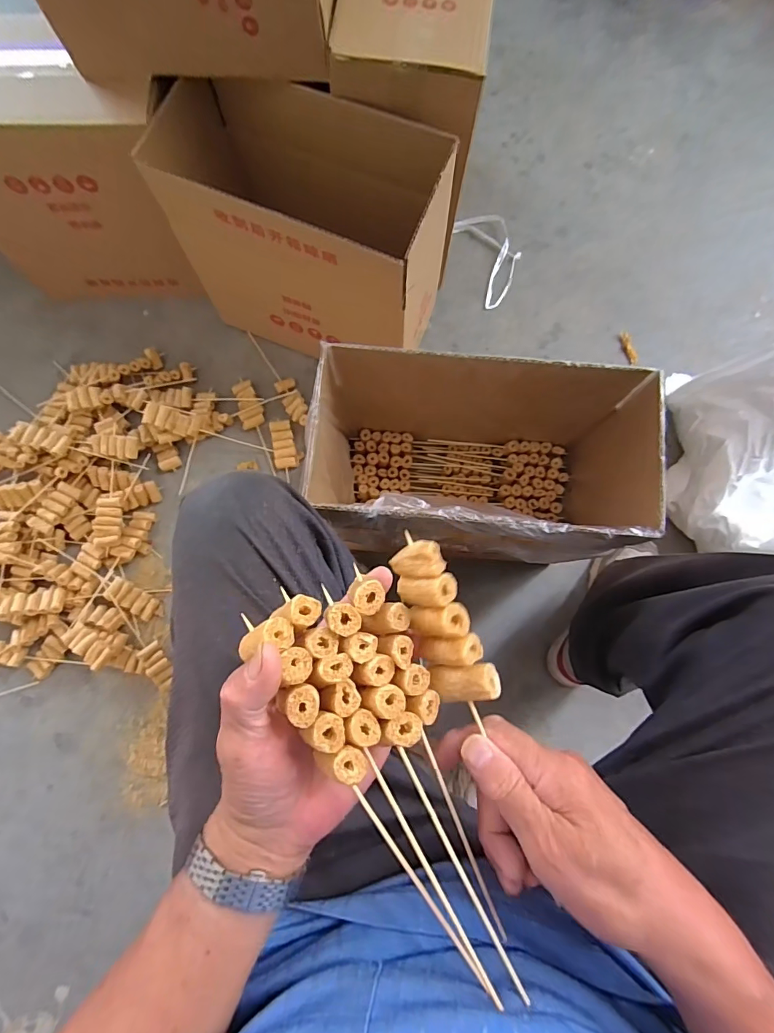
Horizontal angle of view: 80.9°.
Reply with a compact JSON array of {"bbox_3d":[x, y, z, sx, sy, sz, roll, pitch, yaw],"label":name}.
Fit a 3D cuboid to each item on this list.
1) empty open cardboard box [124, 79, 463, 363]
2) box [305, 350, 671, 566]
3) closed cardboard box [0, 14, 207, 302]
[{"bbox_3d":[-0.110,-0.434,0.726,0.385,0.318,0.215,22,79,5],"label":"empty open cardboard box"},{"bbox_3d":[0.108,-0.060,0.618,0.386,0.266,0.213,4,78,1],"label":"box"},{"bbox_3d":[-0.499,-0.584,0.779,0.372,0.342,0.265,1,78,1],"label":"closed cardboard box"}]

